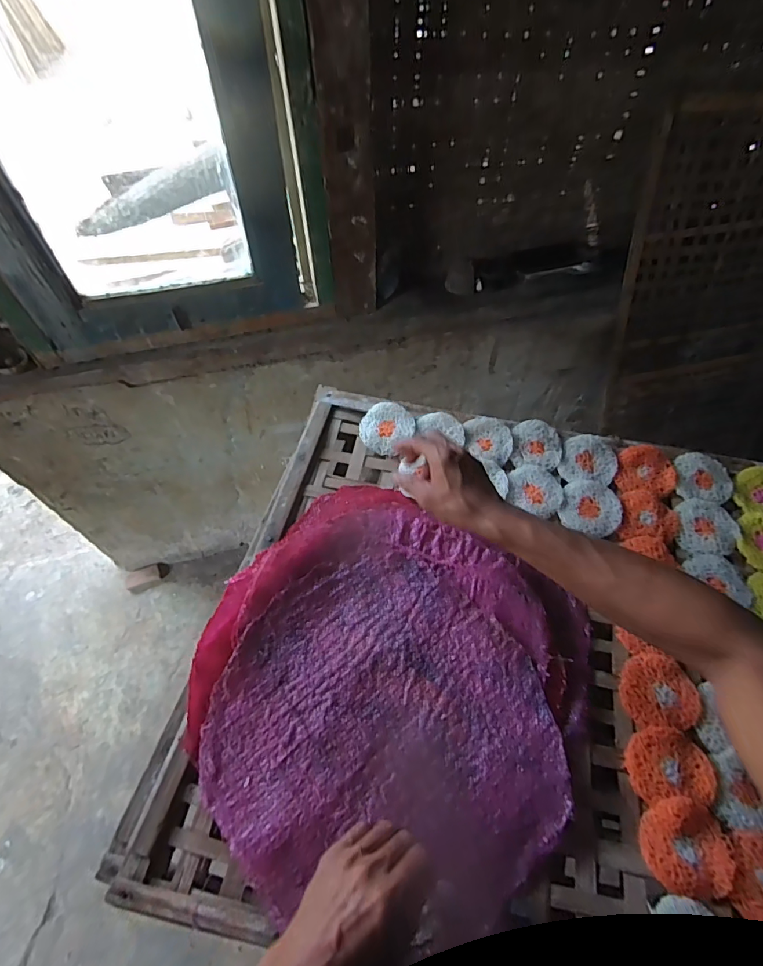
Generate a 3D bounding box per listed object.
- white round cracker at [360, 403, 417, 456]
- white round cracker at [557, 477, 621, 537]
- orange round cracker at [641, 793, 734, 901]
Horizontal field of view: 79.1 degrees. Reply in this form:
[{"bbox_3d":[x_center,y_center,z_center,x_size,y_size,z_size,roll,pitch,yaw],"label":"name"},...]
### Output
[{"bbox_3d":[0.005,-0.081,0.669,0.075,0.009,0.076,-2,72,7],"label":"white round cracker"},{"bbox_3d":[0.275,0.030,0.606,0.072,0.008,0.076,-2,64,4],"label":"white round cracker"},{"bbox_3d":[0.284,0.339,0.432,0.076,0.014,0.073,0,58,-1],"label":"orange round cracker"}]

